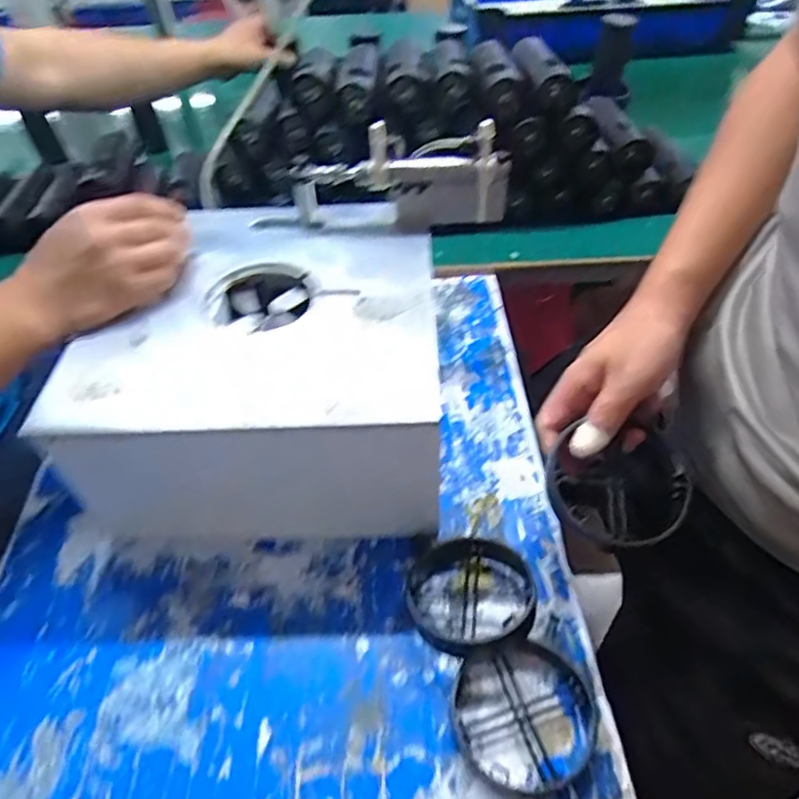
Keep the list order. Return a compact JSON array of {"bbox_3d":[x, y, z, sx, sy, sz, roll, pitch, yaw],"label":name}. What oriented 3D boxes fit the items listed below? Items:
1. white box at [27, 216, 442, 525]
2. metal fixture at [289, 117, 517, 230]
[{"bbox_3d":[-0.108,-0.036,0.571,0.310,0.172,0.301,0,52,2],"label":"white box"},{"bbox_3d":[0.002,-0.210,0.564,0.201,0.090,0.052,6,52,7],"label":"metal fixture"}]

